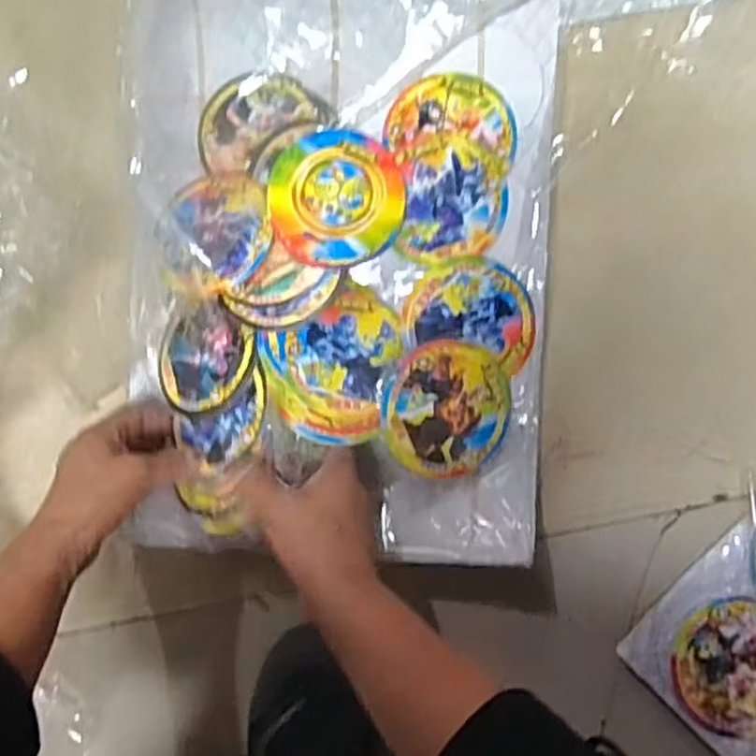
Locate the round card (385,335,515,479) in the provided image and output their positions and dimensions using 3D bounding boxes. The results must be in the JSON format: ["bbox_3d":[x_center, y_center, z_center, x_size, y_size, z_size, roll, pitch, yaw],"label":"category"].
[{"bbox_3d":[0.048,0.022,0.534,0.093,0.008,0.095,-2,99,-15],"label":"round card"}]

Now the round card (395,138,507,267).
[{"bbox_3d":[0.054,-0.128,0.544,0.075,0.006,0.085,2,91,8],"label":"round card"}]

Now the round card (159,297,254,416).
[{"bbox_3d":[-0.129,-0.017,0.547,0.091,0.010,0.082,7,83,34],"label":"round card"}]

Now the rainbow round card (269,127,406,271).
[{"bbox_3d":[-0.029,-0.129,0.539,0.096,0.010,0.098,6,82,-3],"label":"rainbow round card"}]

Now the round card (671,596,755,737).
[{"bbox_3d":[0.253,0.202,0.529,0.092,0.005,0.088,0,89,3],"label":"round card"}]

